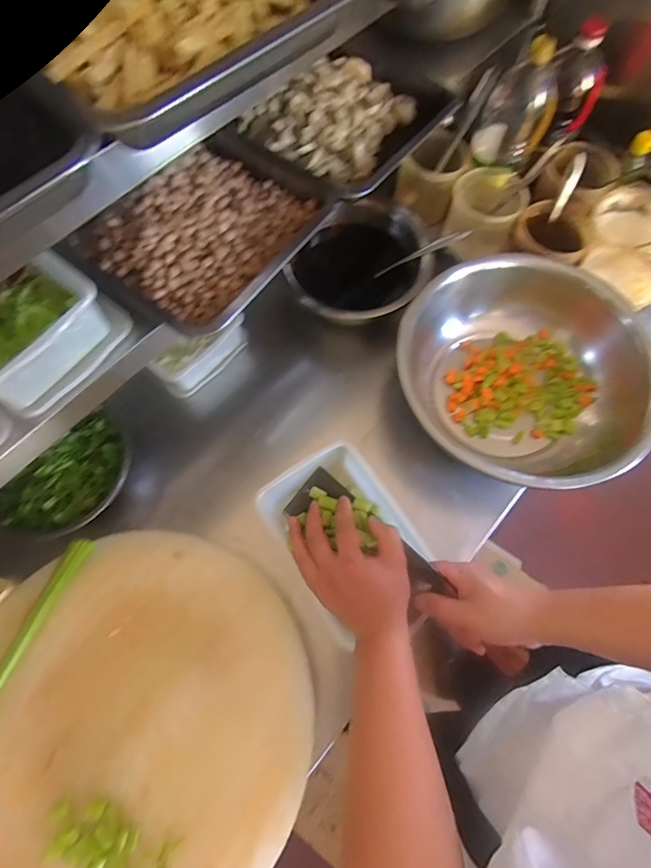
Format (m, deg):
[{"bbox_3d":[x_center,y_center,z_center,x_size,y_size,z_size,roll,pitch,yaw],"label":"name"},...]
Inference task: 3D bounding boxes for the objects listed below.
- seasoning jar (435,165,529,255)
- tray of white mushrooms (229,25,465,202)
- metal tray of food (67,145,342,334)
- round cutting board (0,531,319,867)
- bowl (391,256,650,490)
[{"bbox_3d":[0.303,-0.426,0.804,0.130,0.107,0.133,0,70,0],"label":"seasoning jar"},{"bbox_3d":[0.038,-0.480,0.676,0.227,0.122,0.316,38,74,13],"label":"tray of white mushrooms"},{"bbox_3d":[-0.155,-0.278,0.545,0.232,0.055,0.266,38,75,13],"label":"metal tray of food"},{"bbox_3d":[-0.247,0.367,0.547,0.439,0.071,0.434,0,70,0],"label":"round cutting board"},{"bbox_3d":[0.316,-0.088,0.688,0.386,0.171,0.386,-33,73,-11],"label":"bowl"}]

